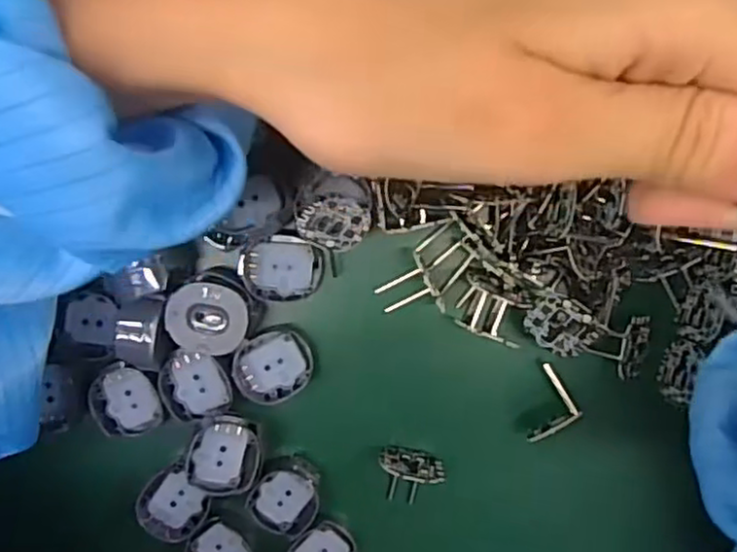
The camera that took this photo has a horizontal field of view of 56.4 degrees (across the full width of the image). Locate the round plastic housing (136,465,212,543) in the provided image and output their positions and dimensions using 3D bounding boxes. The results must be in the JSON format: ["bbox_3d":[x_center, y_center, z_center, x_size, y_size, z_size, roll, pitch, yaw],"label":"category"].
[{"bbox_3d":[-0.074,0.087,0.260,0.026,0.006,0.025,0,96,0],"label":"round plastic housing"}]

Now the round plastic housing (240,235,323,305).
[{"bbox_3d":[-0.031,-0.003,0.250,0.028,0.014,0.024,5,96,0],"label":"round plastic housing"}]

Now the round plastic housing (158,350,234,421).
[{"bbox_3d":[-0.064,0.040,0.253,0.022,0.009,0.027,-22,96,3],"label":"round plastic housing"}]

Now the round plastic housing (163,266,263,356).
[{"bbox_3d":[-0.055,0.013,0.245,0.029,0.016,0.030,0,96,0],"label":"round plastic housing"}]

